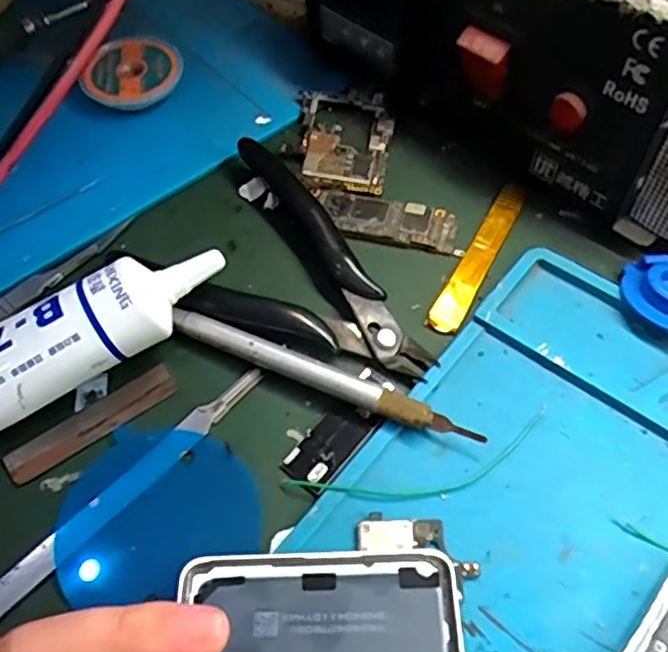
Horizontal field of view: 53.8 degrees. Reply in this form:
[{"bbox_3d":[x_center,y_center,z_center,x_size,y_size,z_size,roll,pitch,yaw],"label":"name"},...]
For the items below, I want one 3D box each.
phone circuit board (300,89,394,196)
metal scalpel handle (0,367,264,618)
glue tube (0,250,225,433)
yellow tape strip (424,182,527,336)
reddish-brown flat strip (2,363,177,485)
[{"bbox_3d":[0.004,-0.078,0.274,0.038,0.005,0.055,4,56,7],"label":"phone circuit board"},{"bbox_3d":[-0.067,0.051,0.198,0.009,0.004,0.116,37,66,25],"label":"metal scalpel handle"},{"bbox_3d":[-0.099,0.008,0.210,0.134,0.033,0.040,-28,59,-14],"label":"glue tube"},{"bbox_3d":[0.054,-0.026,0.244,0.011,0.004,0.073,28,64,9],"label":"yellow tape strip"},{"bbox_3d":[-0.078,0.030,0.212,0.056,0.004,0.014,-32,60,-17],"label":"reddish-brown flat strip"}]

